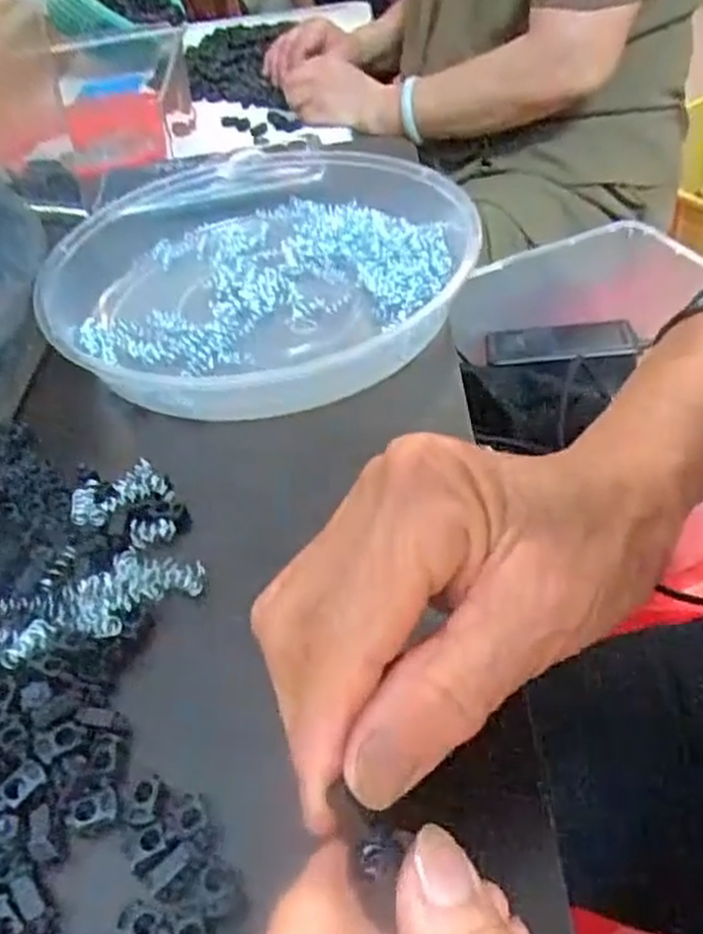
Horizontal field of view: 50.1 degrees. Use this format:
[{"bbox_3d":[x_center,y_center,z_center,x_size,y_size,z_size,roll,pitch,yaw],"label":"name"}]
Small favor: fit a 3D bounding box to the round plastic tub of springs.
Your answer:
[{"bbox_3d":[-0.060,-0.122,0.443,0.236,0.047,0.264,-18,46,-11],"label":"round plastic tub of springs"}]

